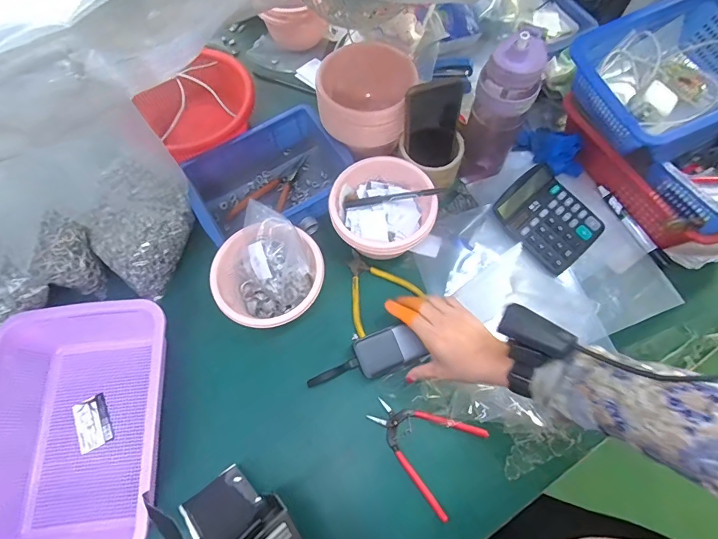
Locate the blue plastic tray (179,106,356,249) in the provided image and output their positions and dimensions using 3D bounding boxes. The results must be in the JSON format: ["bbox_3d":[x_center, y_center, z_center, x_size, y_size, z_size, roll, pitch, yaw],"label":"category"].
[{"bbox_3d":[-0.147,-0.145,0.669,0.249,0.077,0.184,-30,69,-12],"label":"blue plastic tray"}]

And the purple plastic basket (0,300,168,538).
[{"bbox_3d":[-0.363,0.203,0.514,0.228,0.092,0.293,-6,67,-2],"label":"purple plastic basket"}]

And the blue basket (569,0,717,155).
[{"bbox_3d":[0.453,-0.283,0.592,0.273,0.087,0.204,-25,69,-10],"label":"blue basket"}]

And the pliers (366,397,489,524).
[{"bbox_3d":[0.078,0.232,0.531,0.143,0.014,0.118,28,70,12],"label":"pliers"}]

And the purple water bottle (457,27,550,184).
[{"bbox_3d":[0.202,-0.227,0.592,0.078,0.245,0.066,24,69,11],"label":"purple water bottle"}]

